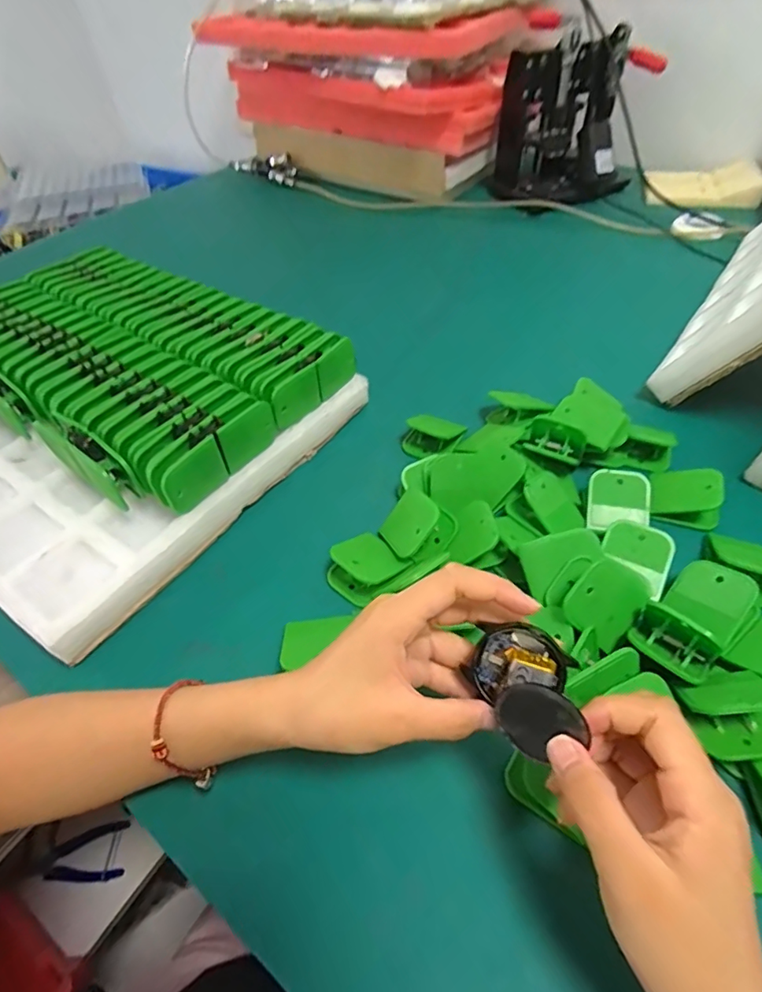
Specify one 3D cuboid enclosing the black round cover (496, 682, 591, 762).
[{"bbox_3d":[0.071,0.103,0.239,0.005,0.039,0.033,-17,71,-54],"label":"black round cover"}]

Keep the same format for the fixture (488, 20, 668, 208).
[{"bbox_3d":[0.298,-0.587,0.824,0.222,0.197,0.143,7,49,11],"label":"fixture"}]

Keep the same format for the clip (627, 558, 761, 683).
[{"bbox_3d":[0.203,0.073,0.333,0.087,0.025,0.047,-36,55,-25],"label":"clip"}]

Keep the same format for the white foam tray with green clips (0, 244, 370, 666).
[{"bbox_3d":[-0.284,-0.097,0.505,0.410,0.082,0.349,26,55,25],"label":"white foam tray with green clips"}]

